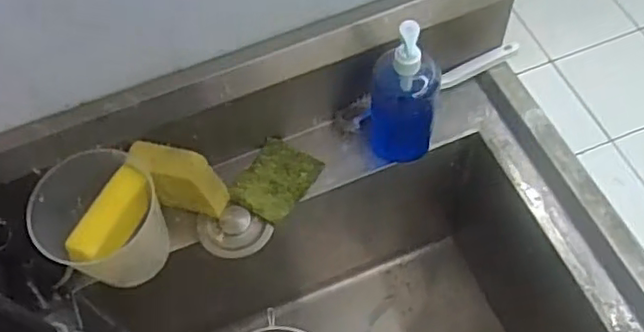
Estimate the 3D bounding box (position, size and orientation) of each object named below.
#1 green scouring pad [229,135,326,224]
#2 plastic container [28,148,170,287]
[{"bbox_3d":[-0.053,0.015,0.740,0.075,0.009,0.095,27,61,14],"label":"green scouring pad"},{"bbox_3d":[-0.225,0.056,0.665,0.110,0.106,0.113,-2,59,3],"label":"plastic container"}]

